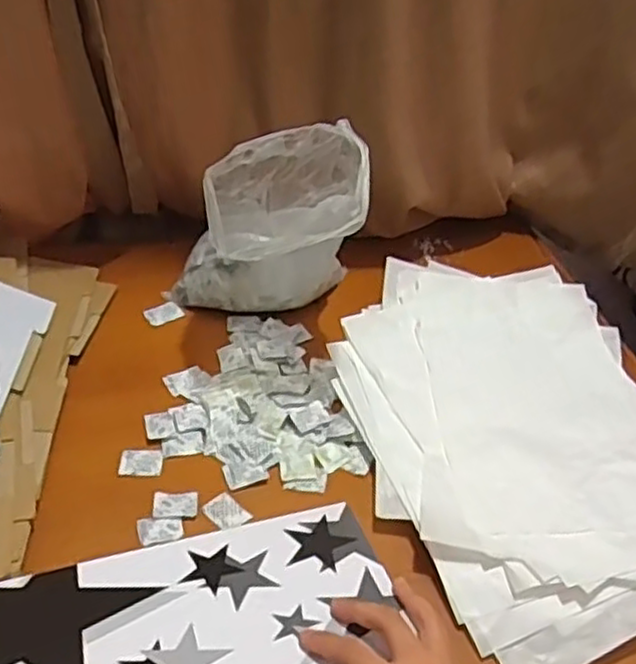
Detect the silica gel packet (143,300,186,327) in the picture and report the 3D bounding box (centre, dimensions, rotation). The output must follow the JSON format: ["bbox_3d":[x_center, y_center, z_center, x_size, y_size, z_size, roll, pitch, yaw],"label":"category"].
[{"bbox_3d":[-0.181,-0.023,0.851,0.042,0.005,0.034,-23,51,-29],"label":"silica gel packet"}]

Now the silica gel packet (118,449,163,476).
[{"bbox_3d":[-0.170,0.126,0.697,0.040,0.005,0.028,1,43,-6],"label":"silica gel packet"}]

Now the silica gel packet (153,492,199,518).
[{"bbox_3d":[-0.130,0.157,0.662,0.040,0.004,0.028,0,43,-8],"label":"silica gel packet"}]

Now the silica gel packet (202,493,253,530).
[{"bbox_3d":[-0.083,0.165,0.662,0.039,0.004,0.028,35,49,27],"label":"silica gel packet"}]

